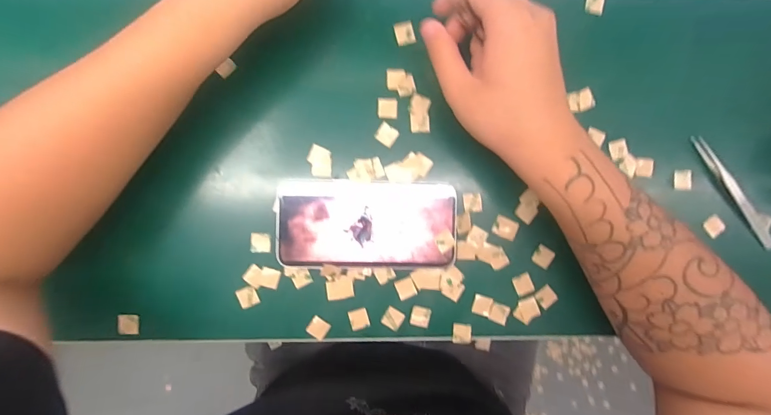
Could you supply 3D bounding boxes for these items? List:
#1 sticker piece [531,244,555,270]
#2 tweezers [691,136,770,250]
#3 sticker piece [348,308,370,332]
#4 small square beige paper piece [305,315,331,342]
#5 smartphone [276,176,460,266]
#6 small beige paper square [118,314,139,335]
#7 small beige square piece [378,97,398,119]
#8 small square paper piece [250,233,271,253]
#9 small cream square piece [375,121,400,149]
[{"bbox_3d":[0.135,0.042,0.325,0.016,0.004,0.017,34,90,6],"label":"sticker piece"},{"bbox_3d":[0.301,-0.012,0.326,0.015,0.012,0.115,-37,90,-1],"label":"tweezers"},{"bbox_3d":[-0.022,0.094,0.319,0.016,0.004,0.017,-15,90,0],"label":"sticker piece"},{"bbox_3d":[-0.056,0.101,0.318,0.017,0.004,0.016,35,89,-1],"label":"small square beige paper piece"},{"bbox_3d":[-0.015,0.014,0.313,0.143,0.010,0.070,2,90,-3],"label":"smartphone"},{"bbox_3d":[-0.211,0.096,0.312,0.015,0.004,0.016,1,87,-16],"label":"small beige paper square"},{"bbox_3d":[0.002,-0.083,0.319,0.017,0.004,0.017,1,89,-1],"label":"small beige square piece"},{"bbox_3d":[-0.104,0.030,0.316,0.016,0.005,0.016,3,89,-1],"label":"small square paper piece"},{"bbox_3d":[0.001,-0.061,0.318,0.017,0.004,0.016,35,89,-1],"label":"small cream square piece"}]

